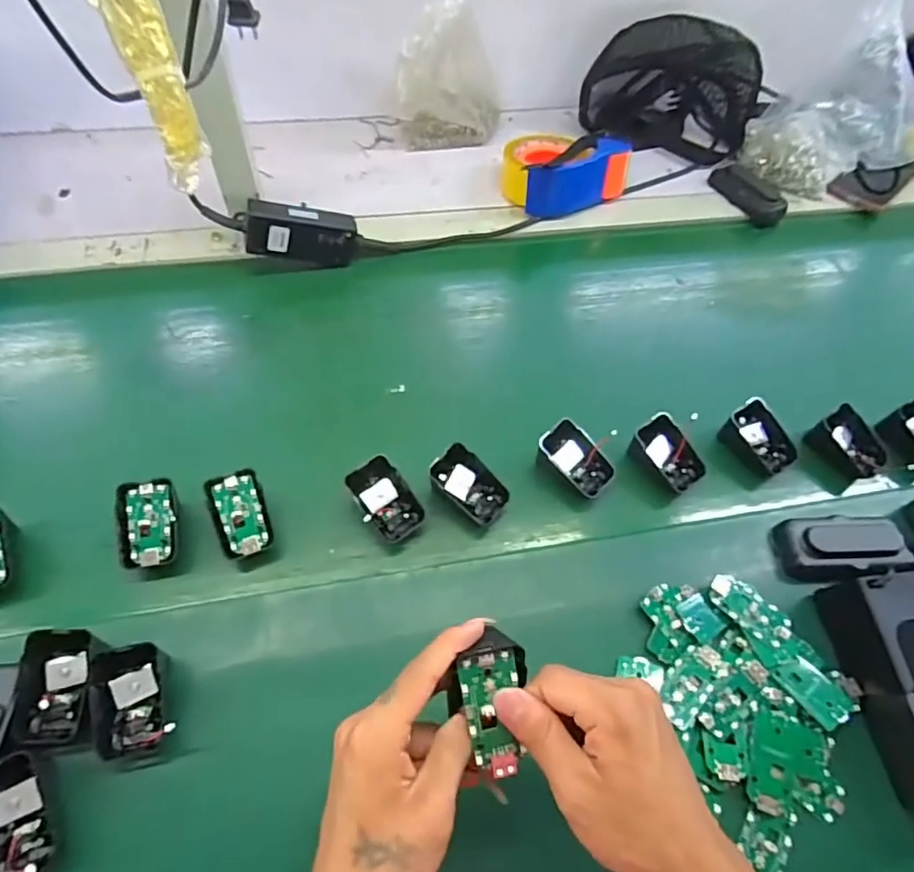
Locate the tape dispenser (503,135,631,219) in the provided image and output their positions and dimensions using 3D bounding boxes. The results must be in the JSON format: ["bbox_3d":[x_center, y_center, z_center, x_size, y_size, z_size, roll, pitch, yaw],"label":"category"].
[{"bbox_3d":[0.134,-0.349,0.737,0.146,0.065,0.106,-13,58,-10],"label":"tape dispenser"}]

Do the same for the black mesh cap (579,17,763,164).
[{"bbox_3d":[0.309,-0.506,0.806,0.228,0.144,0.152,17,62,13],"label":"black mesh cap"}]

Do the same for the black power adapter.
[{"bbox_3d":[-0.169,-0.223,0.631,0.119,0.052,0.029,0,55,-26],"label":"black power adapter"}]

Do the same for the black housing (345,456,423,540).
[{"bbox_3d":[-0.059,0.056,0.483,0.046,0.039,0.063,-34,64,-21],"label":"black housing"}]

